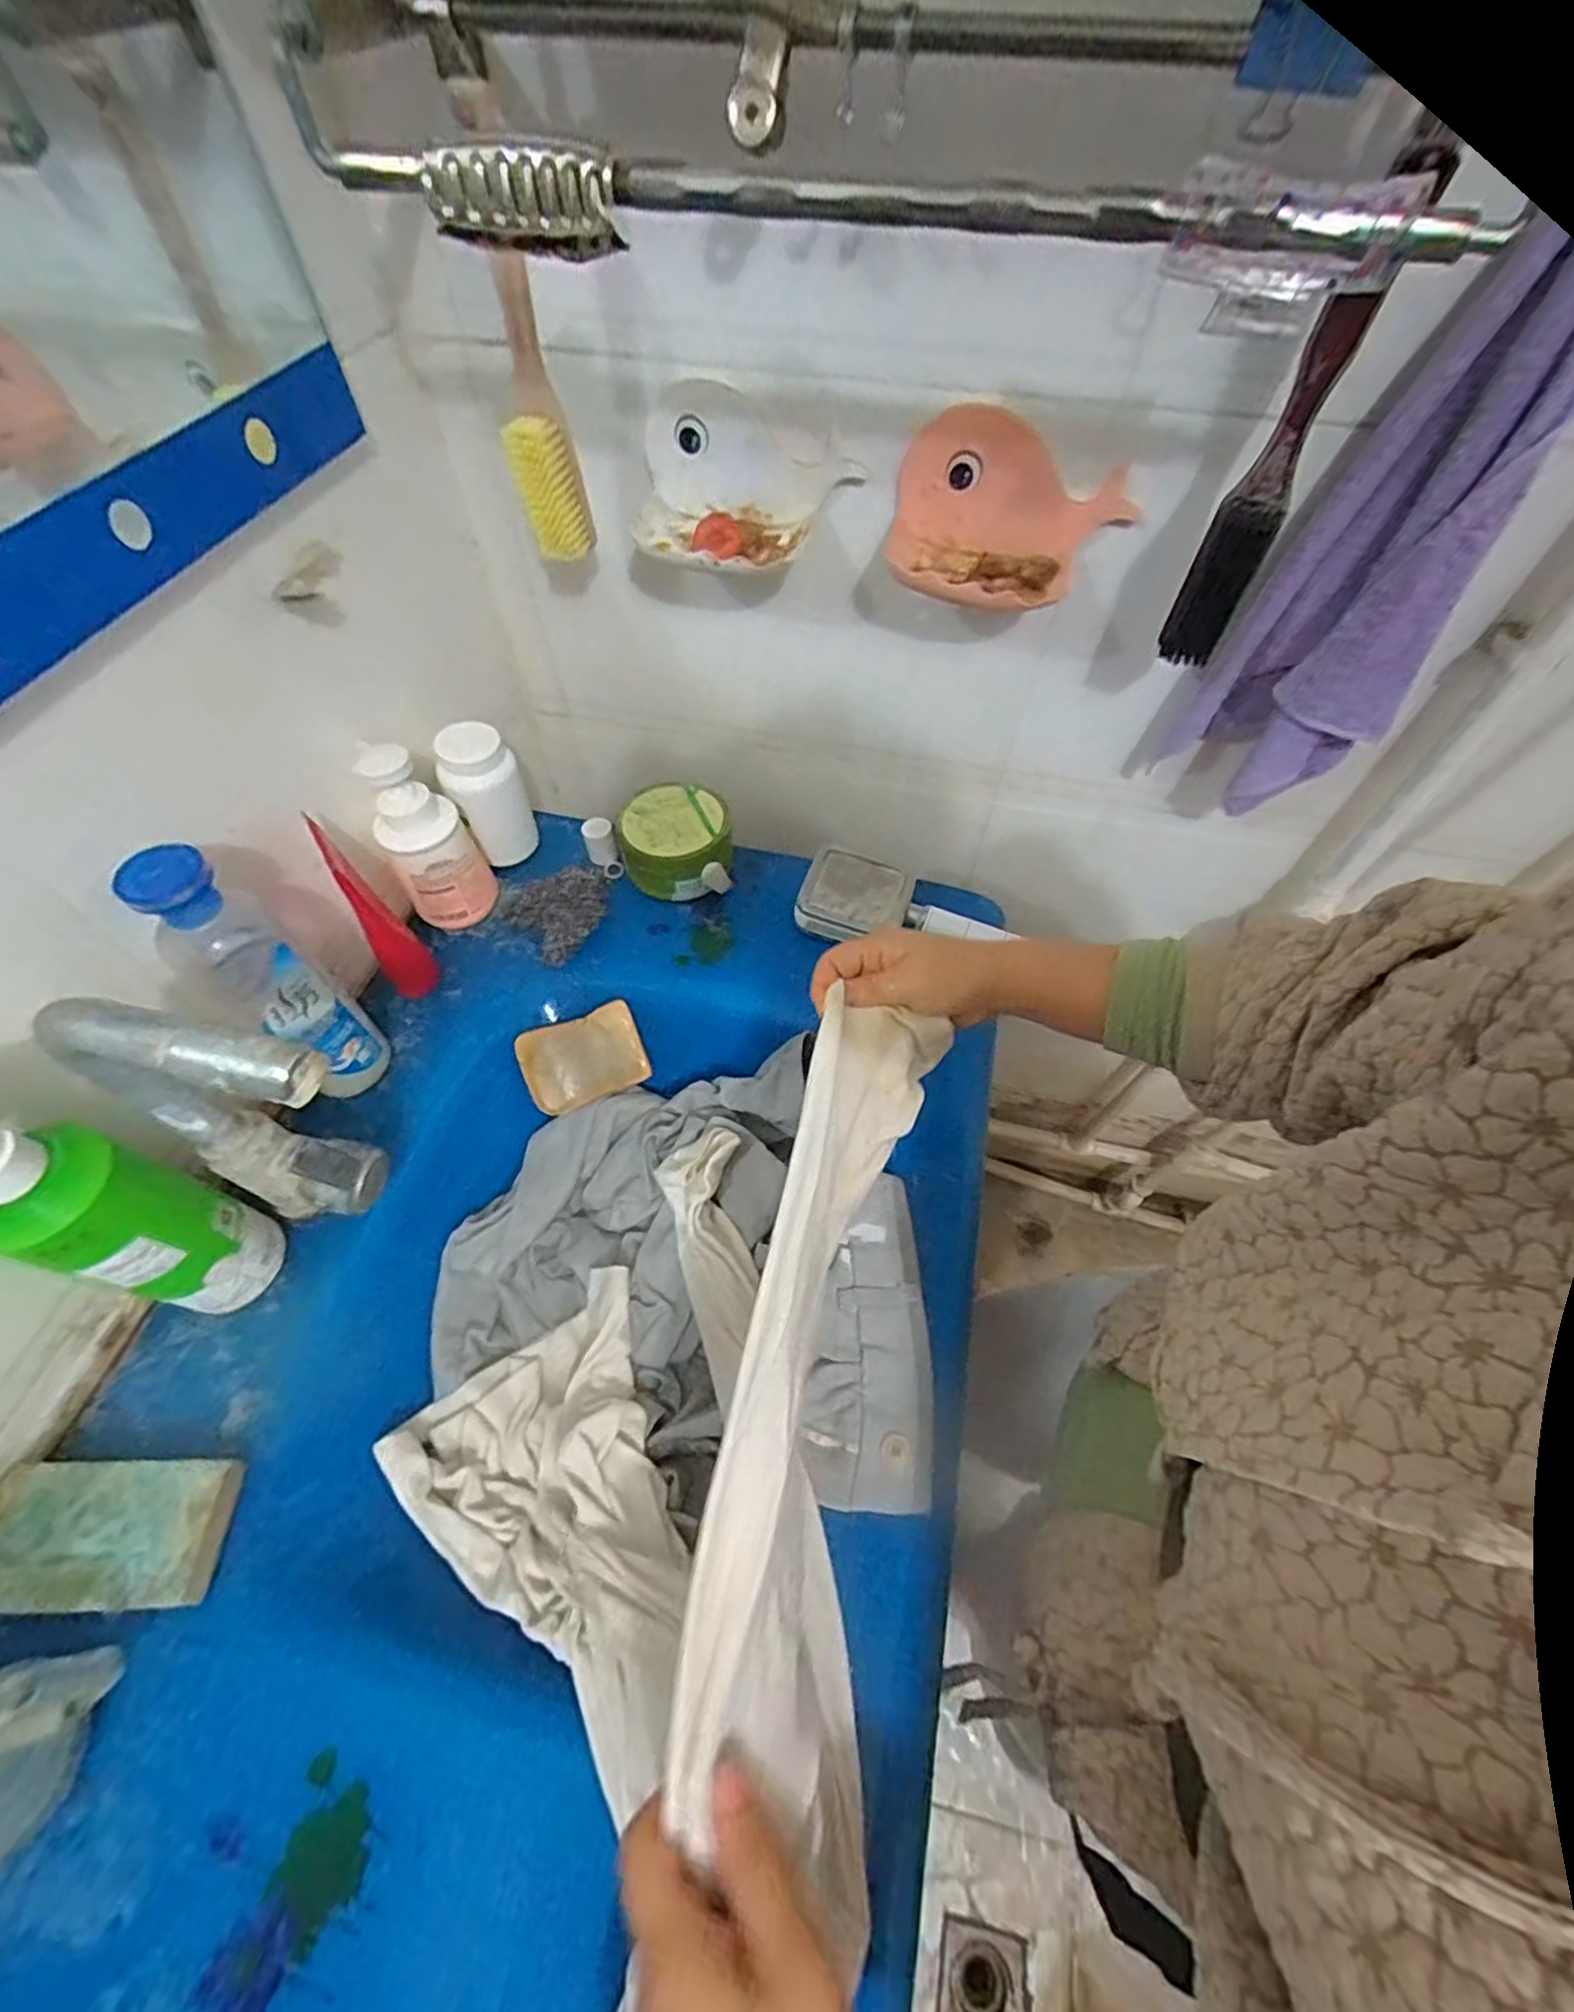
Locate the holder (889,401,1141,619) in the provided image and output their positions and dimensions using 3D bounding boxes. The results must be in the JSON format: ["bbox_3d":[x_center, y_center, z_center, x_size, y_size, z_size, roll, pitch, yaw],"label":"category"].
[{"bbox_3d":[0.152,-0.333,0.495,0.165,0.091,0.069,11,58,6],"label":"holder"}]

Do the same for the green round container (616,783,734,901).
[{"bbox_3d":[-0.104,-0.151,0.686,0.100,0.074,0.100,0,57,-1],"label":"green round container"}]

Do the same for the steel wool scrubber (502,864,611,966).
[{"bbox_3d":[-0.201,-0.084,0.660,0.098,0.039,0.082,-32,63,-20],"label":"steel wool scrubber"}]

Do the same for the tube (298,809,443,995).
[{"bbox_3d":[-0.321,-0.069,0.563,0.040,0.151,0.050,-35,64,-21],"label":"tube"}]

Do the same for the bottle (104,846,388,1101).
[{"bbox_3d":[-0.339,-0.012,0.479,0.047,0.217,0.062,35,63,20],"label":"bottle"}]

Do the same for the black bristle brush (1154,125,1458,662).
[{"bbox_3d":[0.298,-0.330,0.441,0.039,0.246,0.055,26,60,15],"label":"black bristle brush"}]

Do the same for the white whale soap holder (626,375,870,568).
[{"bbox_3d":[-0.037,-0.375,0.521,0.167,0.083,0.082,12,58,7],"label":"white whale soap holder"}]

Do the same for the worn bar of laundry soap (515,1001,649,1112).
[{"bbox_3d":[-0.177,0.046,0.628,0.105,0.017,0.075,-20,92,-1],"label":"worn bar of laundry soap"}]

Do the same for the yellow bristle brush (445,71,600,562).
[{"bbox_3d":[-0.170,-0.415,0.468,0.043,0.224,0.033,5,57,2],"label":"yellow bristle brush"}]

